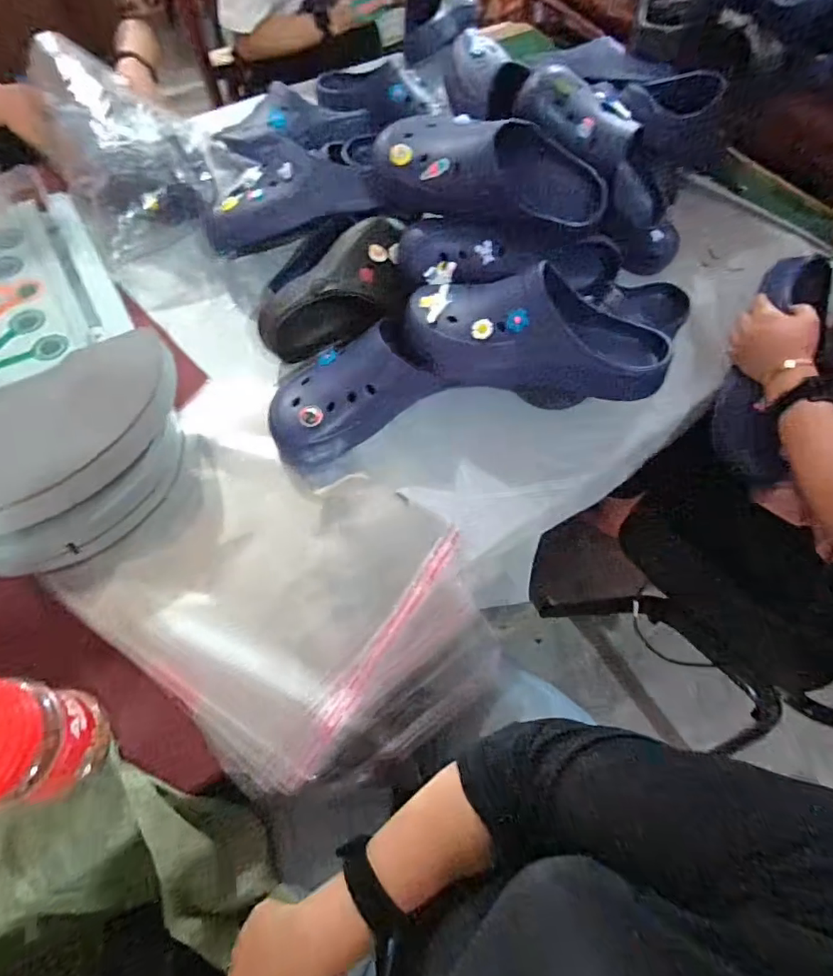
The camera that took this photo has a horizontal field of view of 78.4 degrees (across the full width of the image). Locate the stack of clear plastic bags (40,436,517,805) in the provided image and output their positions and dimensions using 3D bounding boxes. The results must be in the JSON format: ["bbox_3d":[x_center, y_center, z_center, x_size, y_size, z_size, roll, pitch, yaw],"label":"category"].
[{"bbox_3d":[-0.124,0.123,0.561,0.425,0.026,0.308,27,65,8],"label":"stack of clear plastic bags"}]

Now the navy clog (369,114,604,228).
[{"bbox_3d":[0.087,-0.384,0.625,0.286,0.095,0.089,14,63,4],"label":"navy clog"}]

